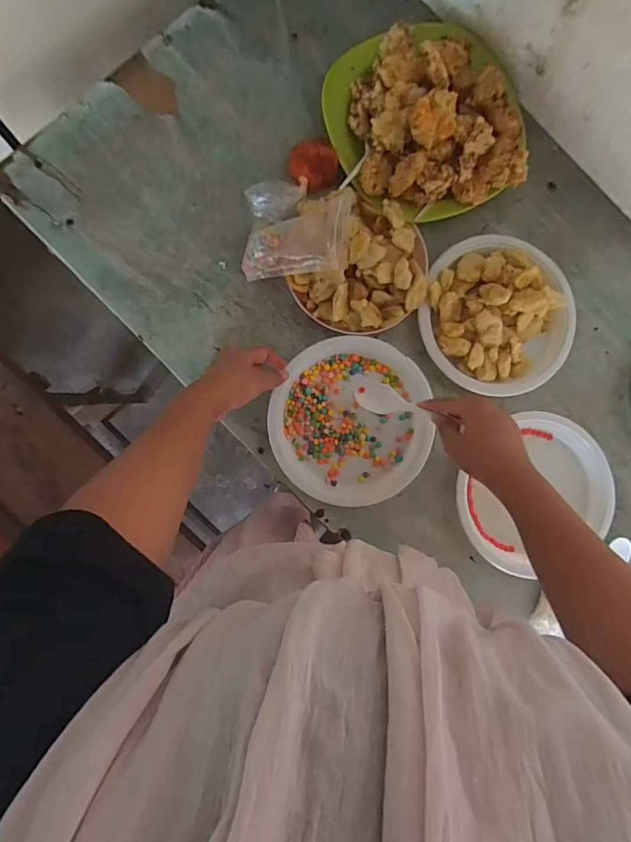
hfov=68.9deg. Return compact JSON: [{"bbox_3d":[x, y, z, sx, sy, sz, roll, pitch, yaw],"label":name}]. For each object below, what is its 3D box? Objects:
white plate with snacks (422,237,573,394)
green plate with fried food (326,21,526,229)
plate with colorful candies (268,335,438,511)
[{"bbox_3d":[0.238,-0.138,0.592,0.195,0.046,0.197,0,87,-5],"label":"white plate with snacks"},{"bbox_3d":[0.138,-0.384,0.576,0.229,0.088,0.239,0,87,-5],"label":"green plate with fried food"},{"bbox_3d":[0.047,-0.001,0.579,0.196,0.025,0.203,0,87,-5],"label":"plate with colorful candies"}]

